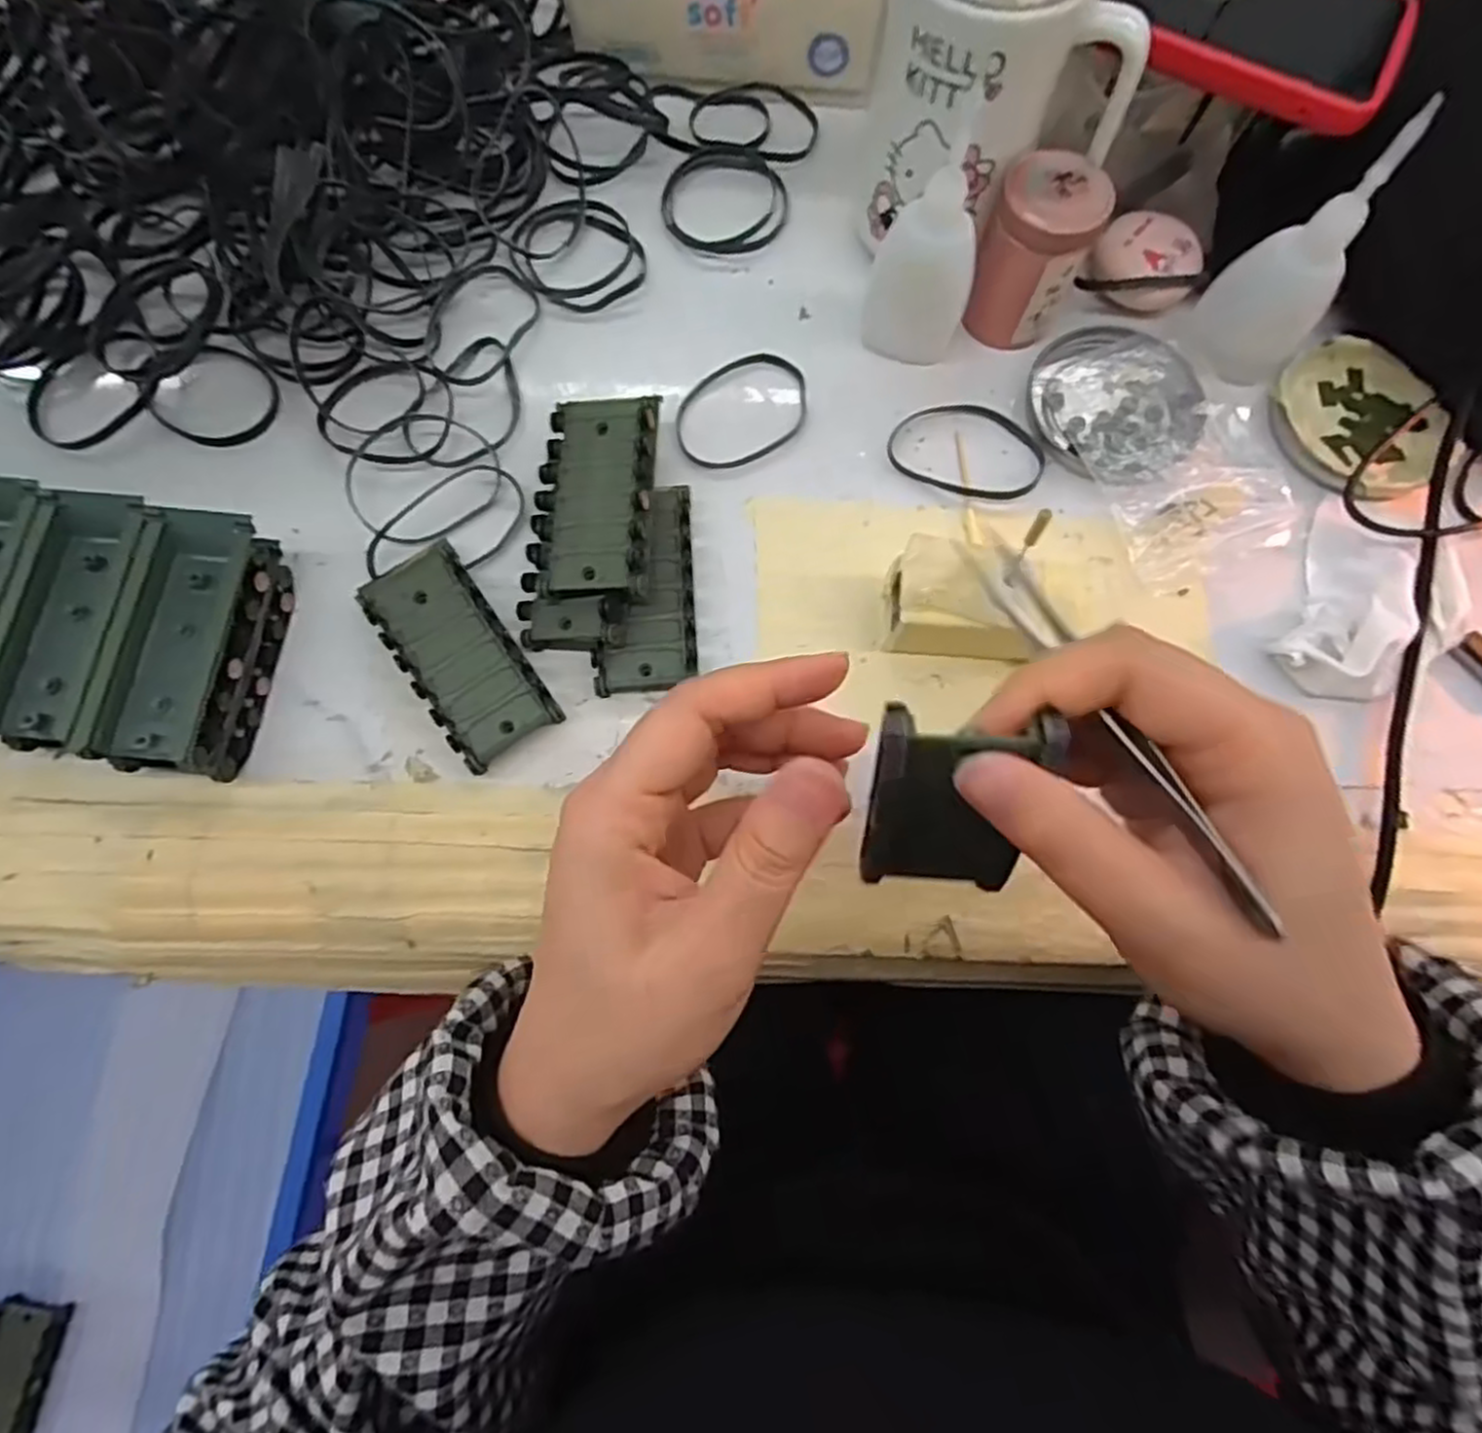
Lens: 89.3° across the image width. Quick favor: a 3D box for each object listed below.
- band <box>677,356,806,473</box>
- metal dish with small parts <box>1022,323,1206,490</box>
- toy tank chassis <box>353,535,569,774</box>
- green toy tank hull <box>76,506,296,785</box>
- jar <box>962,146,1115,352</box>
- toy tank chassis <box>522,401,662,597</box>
[{"bbox_3d":[0.001,-0.141,0.346,0.049,0.004,0.068,37,76,10],"label":"band"},{"bbox_3d":[0.174,-0.147,0.347,0.080,0.015,0.081,0,73,0],"label":"metal dish with small parts"},{"bbox_3d":[-0.115,-0.026,0.307,0.044,0.017,0.088,-35,76,-10],"label":"toy tank chassis"},{"bbox_3d":[-0.217,-0.028,0.298,0.045,0.033,0.099,6,73,2],"label":"green toy tank hull"},{"bbox_3d":[0.129,-0.208,0.335,0.044,0.061,0.045,0,73,0],"label":"jar"},{"bbox_3d":[-0.061,-0.091,0.308,0.052,0.012,0.087,0,75,10],"label":"toy tank chassis"}]

